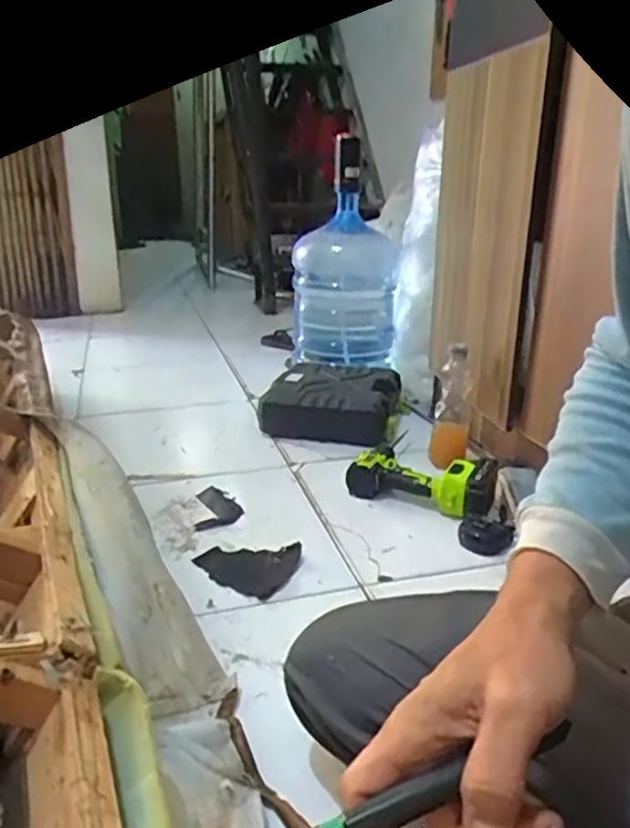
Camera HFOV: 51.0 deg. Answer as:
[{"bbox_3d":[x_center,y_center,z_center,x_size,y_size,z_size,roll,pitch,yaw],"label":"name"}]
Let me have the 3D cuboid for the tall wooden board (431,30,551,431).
[{"bbox_3d":[0.290,-0.320,1.219,0.031,0.590,0.409,-4,18,-12],"label":"tall wooden board"}]

